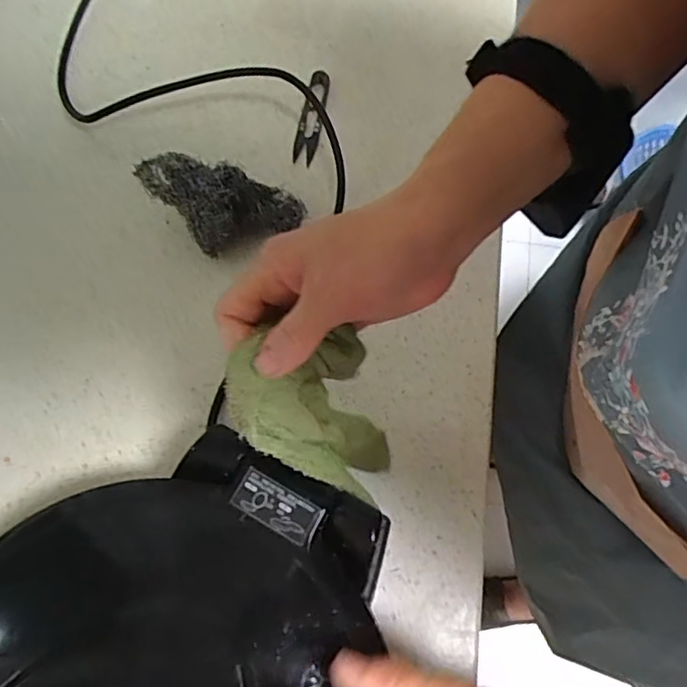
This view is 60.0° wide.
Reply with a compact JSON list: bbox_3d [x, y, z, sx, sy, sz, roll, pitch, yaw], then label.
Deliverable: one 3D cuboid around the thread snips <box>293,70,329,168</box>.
[{"bbox_3d":[-0.030,-0.214,0.558,0.022,0.012,0.107,9,70,3],"label":"thread snips"}]

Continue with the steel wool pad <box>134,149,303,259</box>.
[{"bbox_3d":[-0.102,-0.109,0.495,0.125,0.059,0.063,9,70,2],"label":"steel wool pad"}]

